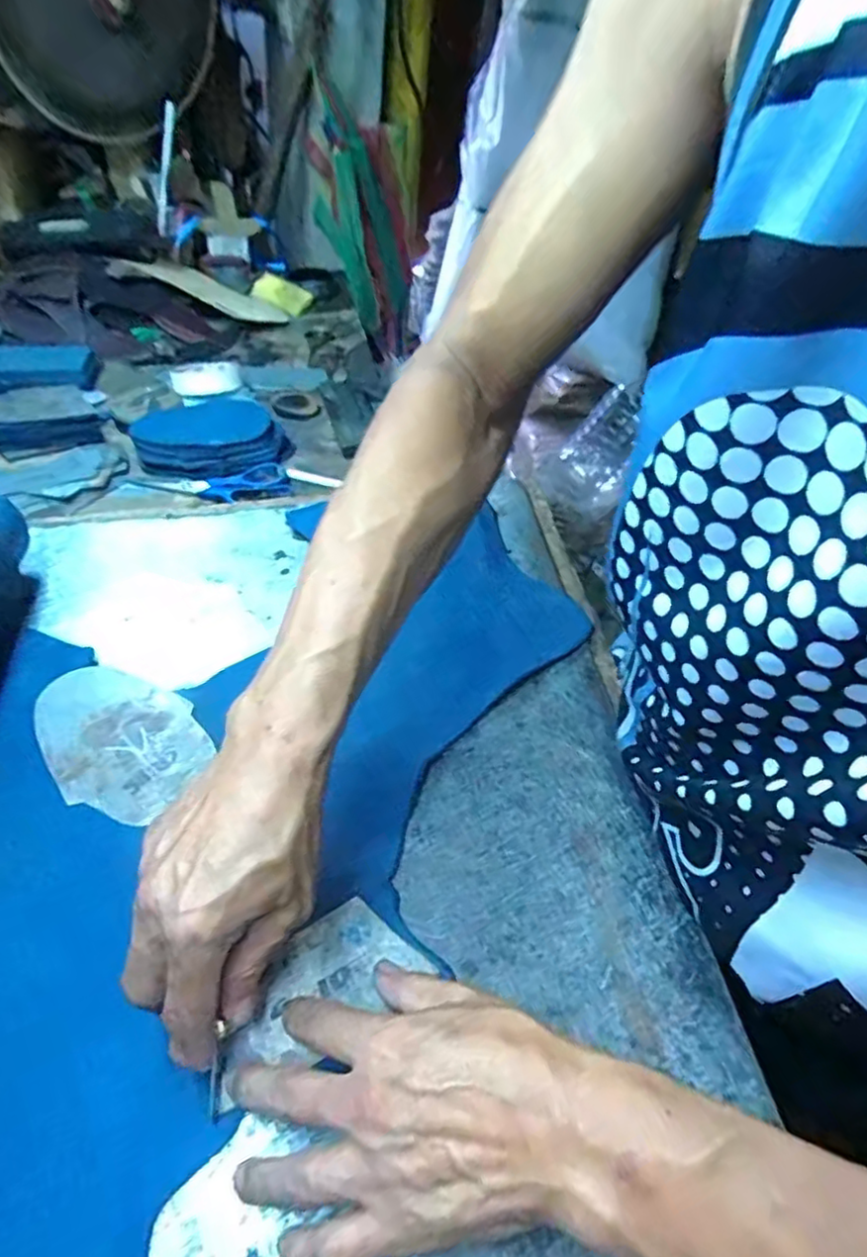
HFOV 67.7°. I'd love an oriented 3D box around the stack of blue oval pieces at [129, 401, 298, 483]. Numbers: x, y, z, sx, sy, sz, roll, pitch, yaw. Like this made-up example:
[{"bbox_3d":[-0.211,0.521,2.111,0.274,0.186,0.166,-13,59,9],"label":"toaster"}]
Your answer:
[{"bbox_3d":[-0.240,-0.206,0.694,0.143,0.033,0.114,-24,53,-23],"label":"stack of blue oval pieces"}]

